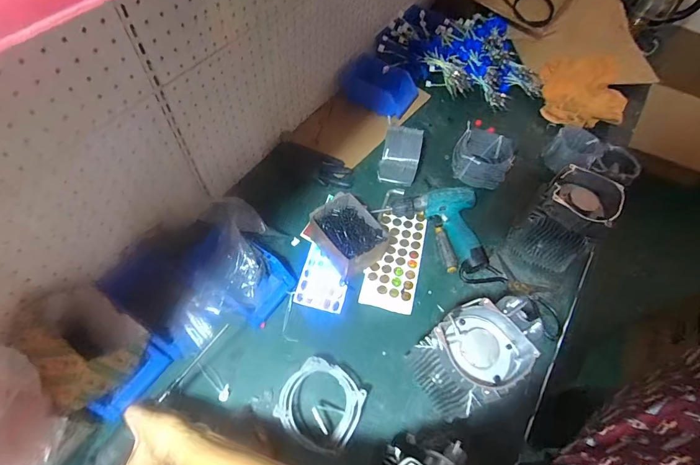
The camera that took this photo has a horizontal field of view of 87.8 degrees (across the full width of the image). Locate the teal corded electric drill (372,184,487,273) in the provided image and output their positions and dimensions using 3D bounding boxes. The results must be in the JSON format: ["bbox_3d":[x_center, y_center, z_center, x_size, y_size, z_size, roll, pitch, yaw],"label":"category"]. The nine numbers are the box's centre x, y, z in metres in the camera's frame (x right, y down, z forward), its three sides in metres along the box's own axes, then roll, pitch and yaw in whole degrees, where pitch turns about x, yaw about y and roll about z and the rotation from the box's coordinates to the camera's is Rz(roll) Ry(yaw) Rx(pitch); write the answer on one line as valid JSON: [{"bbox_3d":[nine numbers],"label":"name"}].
[{"bbox_3d":[0.214,-0.033,0.810,0.248,0.079,0.141,39,65,18],"label":"teal corded electric drill"}]

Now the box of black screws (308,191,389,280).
[{"bbox_3d":[-0.001,0.013,0.747,0.106,0.090,0.156,-39,69,-23],"label":"box of black screws"}]

